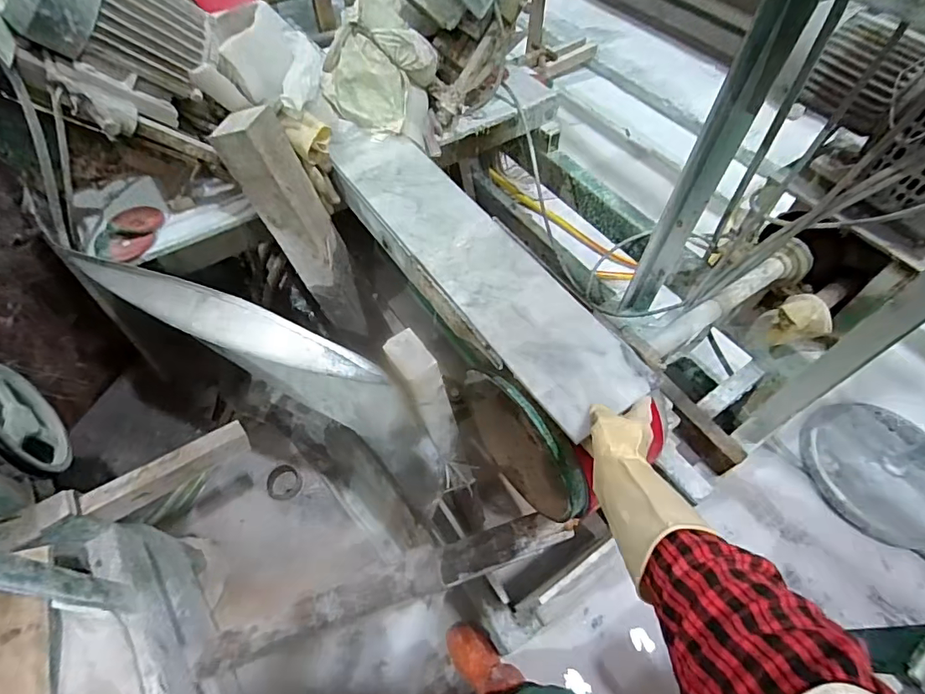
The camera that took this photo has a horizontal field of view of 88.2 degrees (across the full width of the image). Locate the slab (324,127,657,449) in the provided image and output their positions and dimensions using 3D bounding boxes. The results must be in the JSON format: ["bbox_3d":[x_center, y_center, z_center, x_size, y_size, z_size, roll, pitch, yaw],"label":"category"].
[{"bbox_3d":[-0.008,-0.159,0.757,0.165,0.038,0.643,-31,63,-19],"label":"slab"}]

